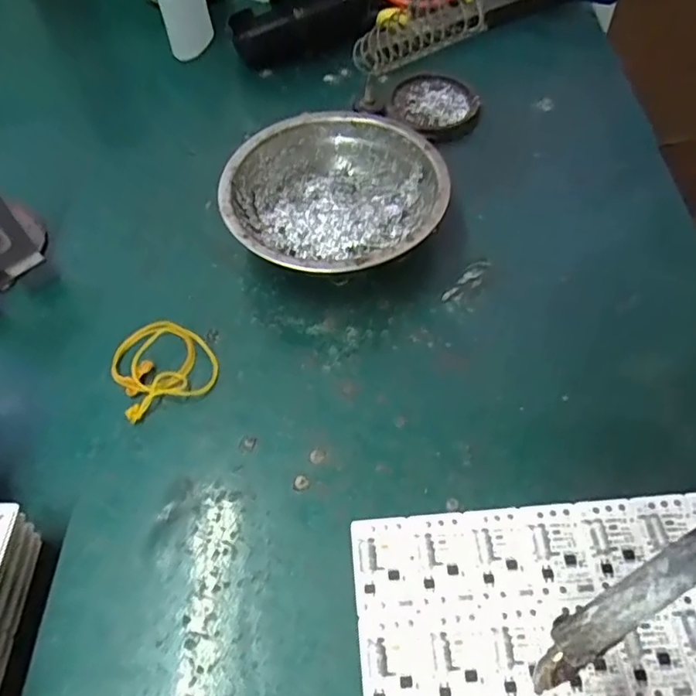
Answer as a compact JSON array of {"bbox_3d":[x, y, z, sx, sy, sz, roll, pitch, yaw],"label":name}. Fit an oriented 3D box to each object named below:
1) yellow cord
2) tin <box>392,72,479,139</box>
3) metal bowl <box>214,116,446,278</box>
[{"bbox_3d":[-0.099,0.008,0.308,0.051,0.006,0.053,-24,59,-14],"label":"yellow cord"},{"bbox_3d":[0.065,-0.176,0.423,0.060,0.014,0.056,-1,56,1],"label":"tin"},{"bbox_3d":[-0.007,-0.081,0.342,0.122,0.046,0.119,-1,56,1],"label":"metal bowl"}]

